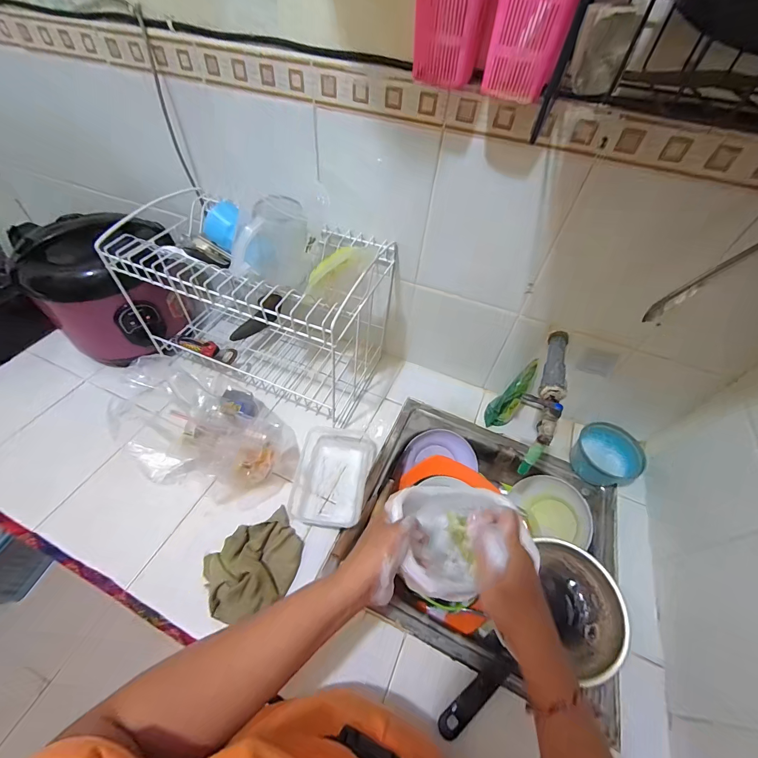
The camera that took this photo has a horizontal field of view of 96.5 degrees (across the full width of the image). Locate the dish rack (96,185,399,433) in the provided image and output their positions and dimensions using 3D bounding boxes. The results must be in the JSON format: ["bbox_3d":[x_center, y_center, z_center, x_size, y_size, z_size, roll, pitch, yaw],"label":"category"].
[{"bbox_3d":[-0.226,-0.140,0.694,0.439,0.309,0.261,19,51,12],"label":"dish rack"}]

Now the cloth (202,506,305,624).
[{"bbox_3d":[-0.192,0.279,0.519,0.139,0.048,0.122,-20,54,-20],"label":"cloth"}]

